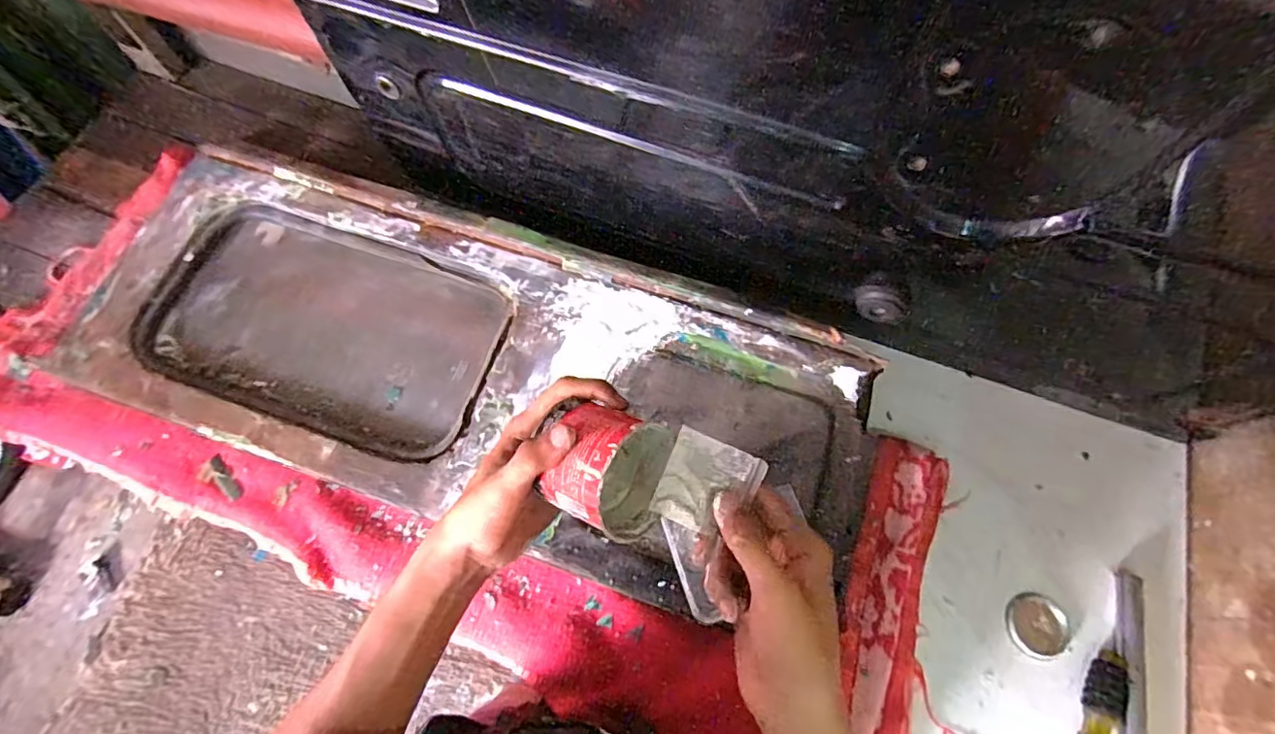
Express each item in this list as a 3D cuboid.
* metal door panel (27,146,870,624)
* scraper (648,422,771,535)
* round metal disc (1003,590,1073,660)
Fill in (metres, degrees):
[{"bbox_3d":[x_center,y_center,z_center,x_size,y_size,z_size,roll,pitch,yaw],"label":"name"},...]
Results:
[{"bbox_3d":[-0.214,0.000,0.737,1.007,0.086,0.379,19,67,5],"label":"metal door panel"},{"bbox_3d":[0.041,0.069,0.332,0.053,0.008,0.052,24,87,1],"label":"scraper"},{"bbox_3d":[0.481,0.311,0.687,0.067,0.012,0.073,1,66,-2],"label":"round metal disc"}]

